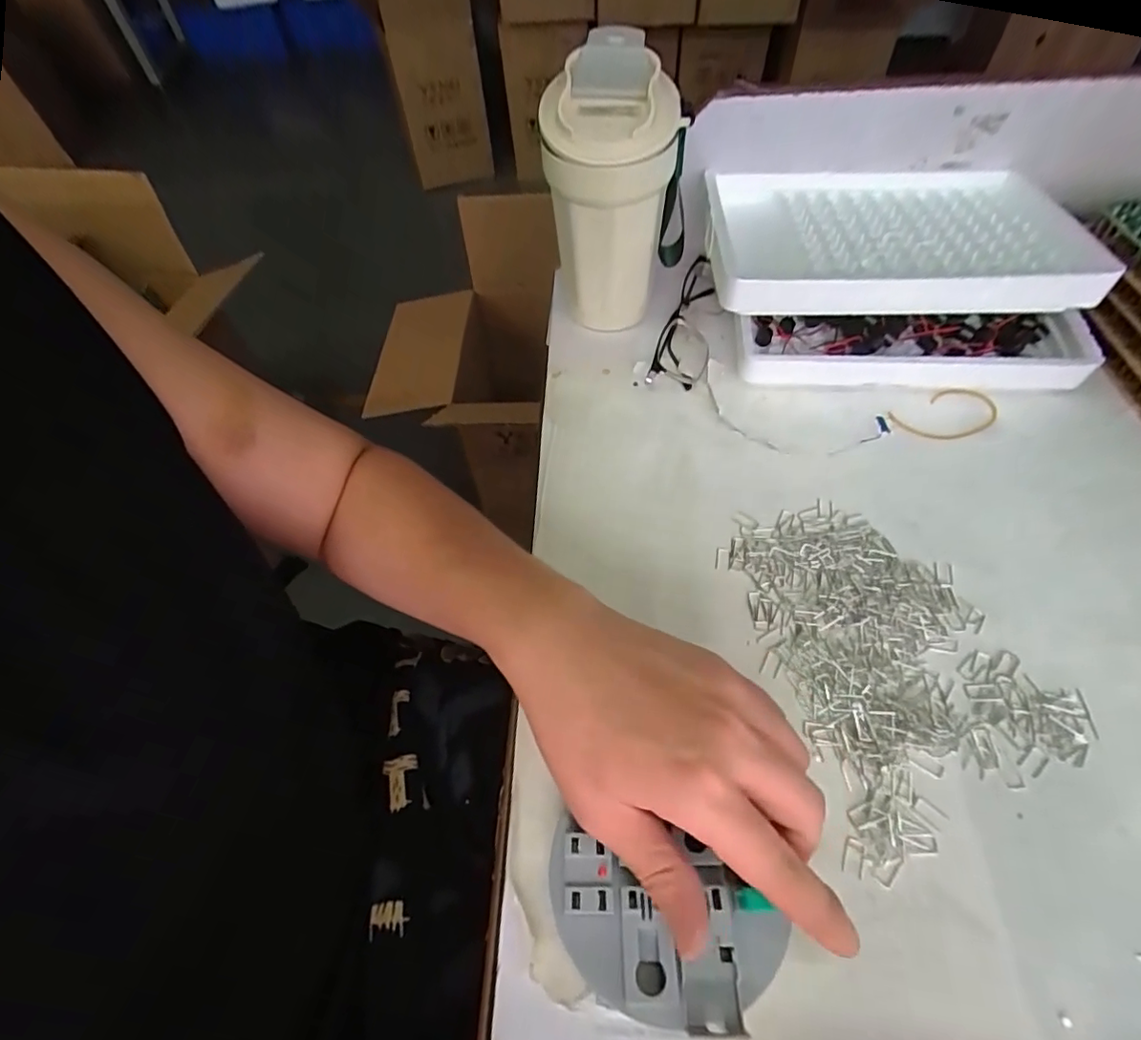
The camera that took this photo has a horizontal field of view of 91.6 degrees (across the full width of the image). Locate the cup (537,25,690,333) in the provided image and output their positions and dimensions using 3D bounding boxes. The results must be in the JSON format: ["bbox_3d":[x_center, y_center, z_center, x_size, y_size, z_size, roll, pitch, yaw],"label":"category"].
[{"bbox_3d":[0.029,-0.229,0.404,0.084,0.177,0.087,-2,56,3],"label":"cup"}]

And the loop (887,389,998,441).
[{"bbox_3d":[0.267,-0.073,0.393,0.072,0.005,0.039,-23,64,-6],"label":"loop"}]

